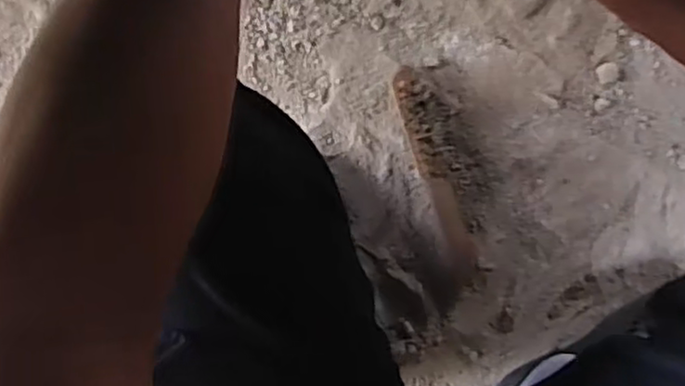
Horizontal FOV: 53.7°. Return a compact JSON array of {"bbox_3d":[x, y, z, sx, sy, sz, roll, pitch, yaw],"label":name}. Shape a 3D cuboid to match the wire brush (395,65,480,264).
[{"bbox_3d":[0.101,-0.023,0.707,0.046,0.041,0.223,-16,95,7],"label":"wire brush"}]

